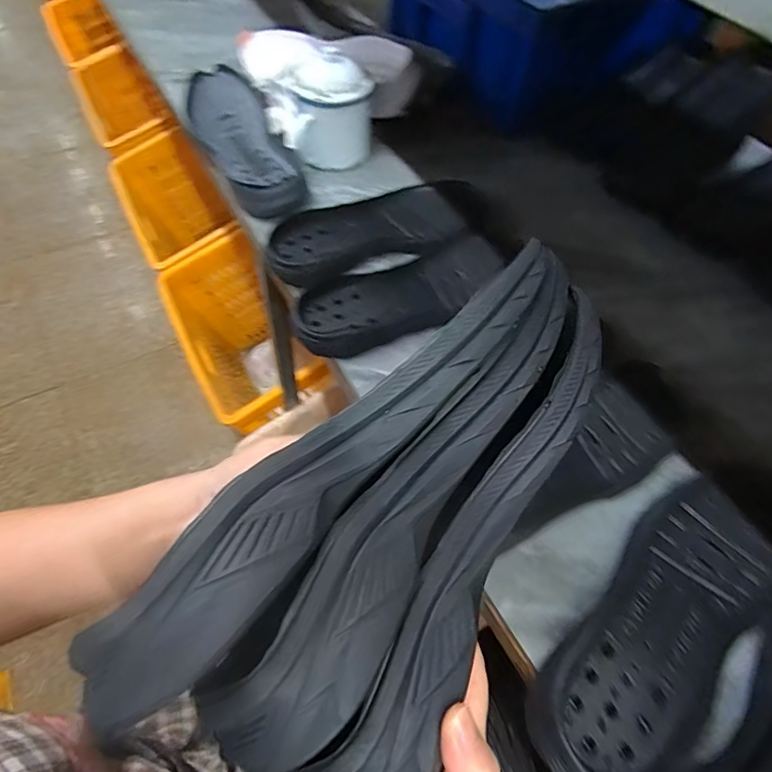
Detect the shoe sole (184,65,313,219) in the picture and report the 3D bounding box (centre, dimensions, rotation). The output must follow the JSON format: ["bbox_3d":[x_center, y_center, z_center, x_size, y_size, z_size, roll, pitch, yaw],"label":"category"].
[{"bbox_3d":[-0.196,-0.336,0.691,0.100,0.038,0.315,-18,61,-15],"label":"shoe sole"}]

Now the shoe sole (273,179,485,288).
[{"bbox_3d":[0.001,-0.196,0.621,0.292,0.022,0.116,-22,62,-17],"label":"shoe sole"}]

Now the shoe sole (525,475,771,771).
[{"bbox_3d":[0.219,0.184,0.394,0.274,0.032,0.107,-35,66,-23],"label":"shoe sole"}]

